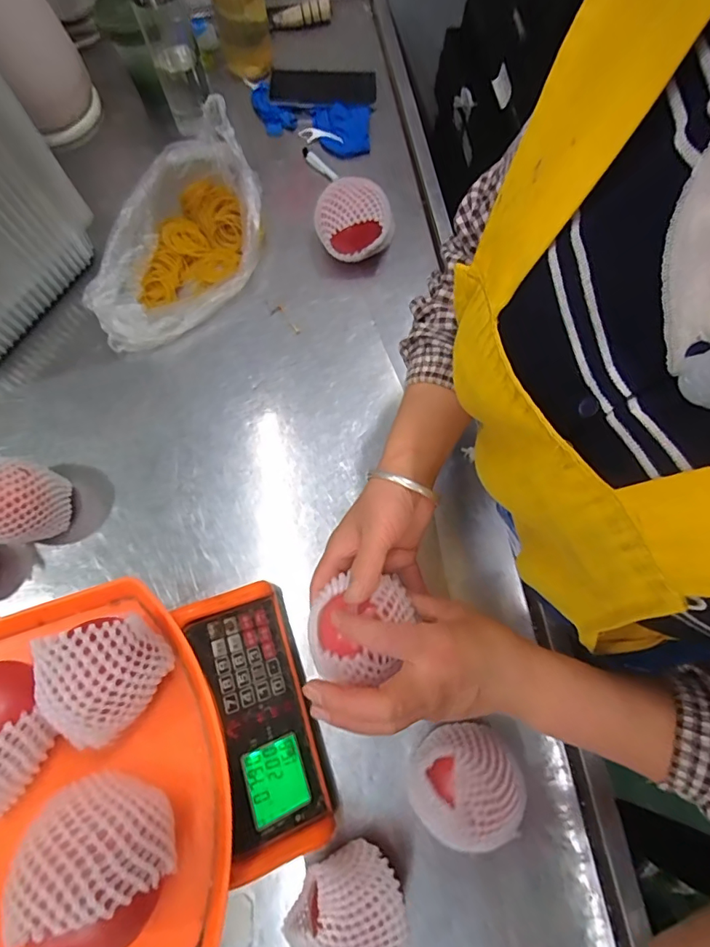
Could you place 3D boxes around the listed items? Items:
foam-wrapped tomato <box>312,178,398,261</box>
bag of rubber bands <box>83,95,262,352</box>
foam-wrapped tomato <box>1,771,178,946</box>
[{"bbox_3d":[-0.004,-0.322,0.608,0.092,0.071,0.084,-10,72,-3],"label":"foam-wrapped tomato"},{"bbox_3d":[-0.219,-0.292,0.606,0.159,0.108,0.294,39,76,12],"label":"bag of rubber bands"},{"bbox_3d":[-0.170,0.255,0.315,0.086,0.082,0.095,-28,74,-8],"label":"foam-wrapped tomato"}]

